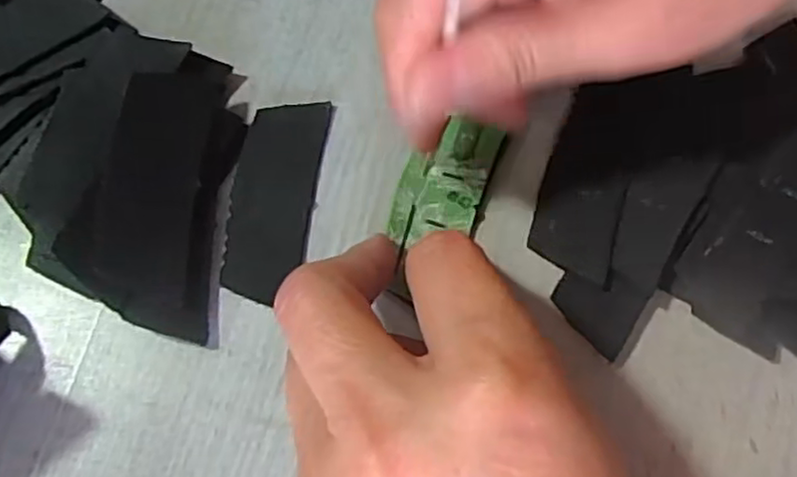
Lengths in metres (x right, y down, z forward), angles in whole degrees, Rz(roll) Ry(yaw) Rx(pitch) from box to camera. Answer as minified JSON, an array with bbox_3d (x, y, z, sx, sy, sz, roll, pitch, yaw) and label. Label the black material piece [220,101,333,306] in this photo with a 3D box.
[{"bbox_3d":[-0.042,-0.015,0.229,0.027,0.004,0.070,7,72,4],"label":"black material piece"}]

